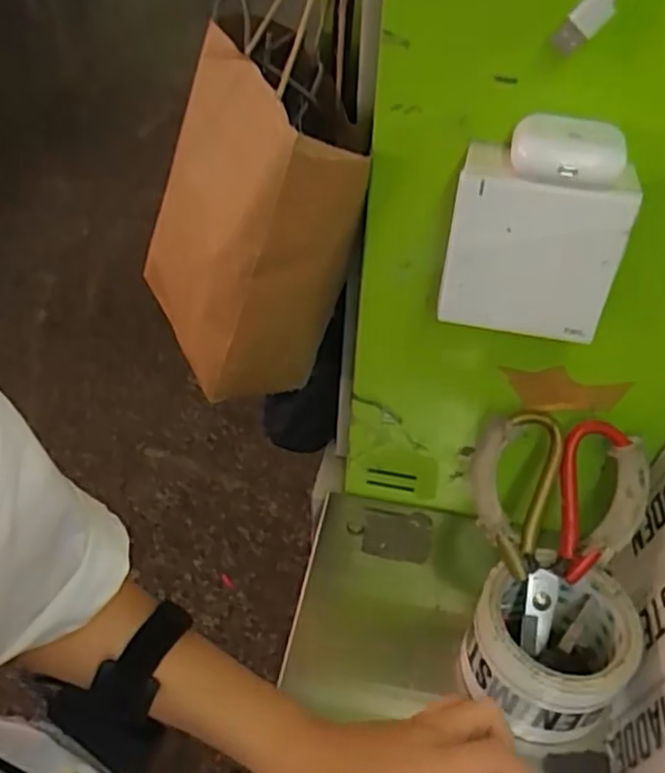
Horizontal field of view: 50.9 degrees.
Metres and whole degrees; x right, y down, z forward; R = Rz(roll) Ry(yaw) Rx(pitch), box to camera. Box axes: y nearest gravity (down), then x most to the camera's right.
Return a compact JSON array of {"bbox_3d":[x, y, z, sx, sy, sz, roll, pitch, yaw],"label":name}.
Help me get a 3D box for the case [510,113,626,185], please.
[{"bbox_3d":[0.112,-0.114,0.334,0.050,0.022,0.037,10,43,6],"label":"case"}]

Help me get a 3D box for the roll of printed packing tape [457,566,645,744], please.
[{"bbox_3d":[0.136,0.165,0.444,0.093,0.065,0.090,2,43,-2],"label":"roll of printed packing tape"}]

